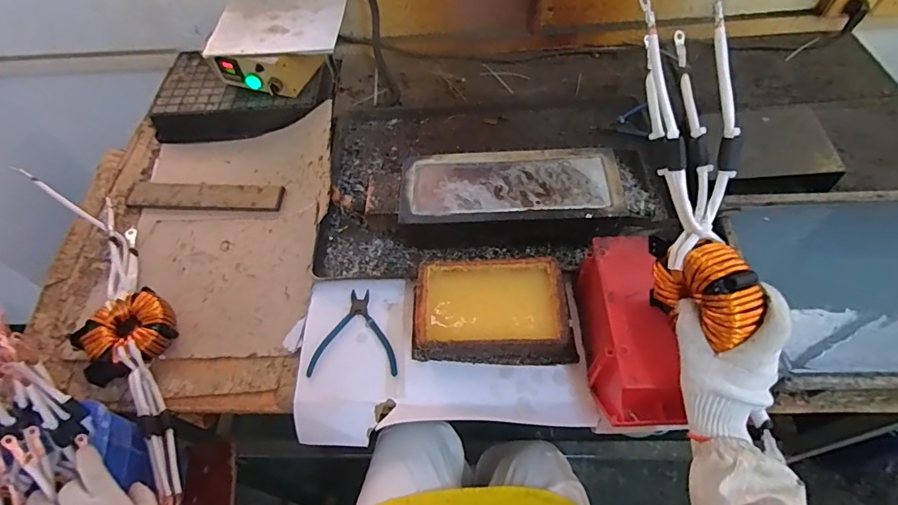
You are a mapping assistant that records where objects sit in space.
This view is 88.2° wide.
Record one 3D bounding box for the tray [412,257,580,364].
[{"bbox_3d":[0.064,0.080,0.658,0.220,0.065,0.138,-3,56,3],"label":"tray"}]

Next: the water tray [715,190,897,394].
[{"bbox_3d":[0.622,0.038,0.621,0.432,0.030,0.293,-1,56,4],"label":"water tray"}]

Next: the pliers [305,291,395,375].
[{"bbox_3d":[-0.138,0.117,0.687,0.125,0.008,0.131,-3,56,3],"label":"pliers"}]

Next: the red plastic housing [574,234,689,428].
[{"bbox_3d":[0.222,0.103,0.593,0.094,0.097,0.233,-1,56,4],"label":"red plastic housing"}]

